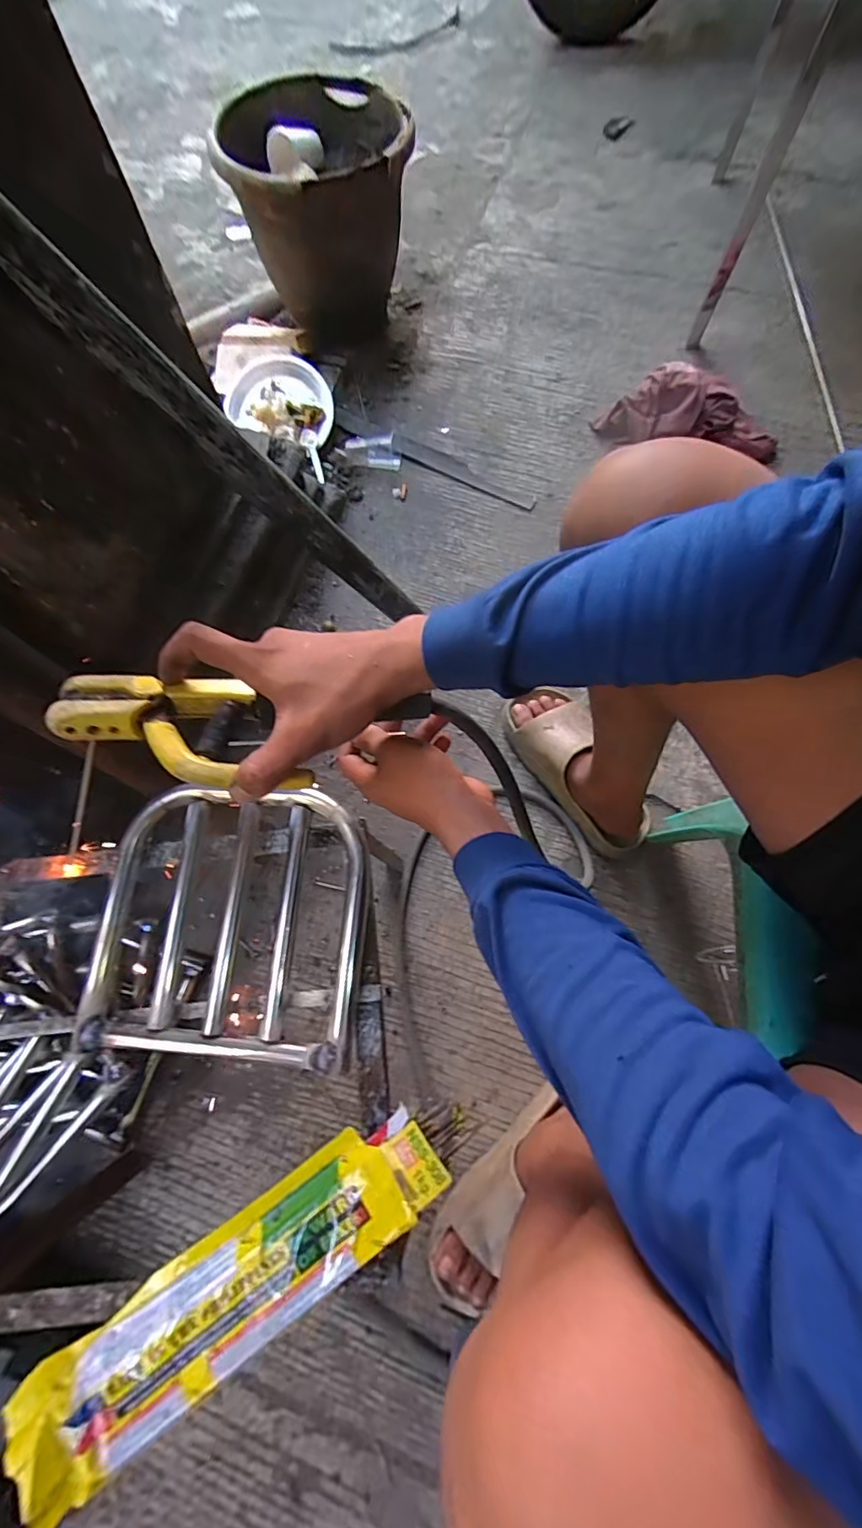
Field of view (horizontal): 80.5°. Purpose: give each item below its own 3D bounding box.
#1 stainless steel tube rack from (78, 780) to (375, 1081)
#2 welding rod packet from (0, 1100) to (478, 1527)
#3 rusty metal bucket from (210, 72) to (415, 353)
[{"bbox_3d":[-0.186,0.139,0.472,0.246,0.038,0.236,3,72,3],"label":"stainless steel tube rack"},{"bbox_3d":[-0.135,0.381,0.380,0.367,0.027,0.077,-35,74,-9],"label":"welding rod packet"},{"bbox_3d":[-0.190,-1.106,1.042,0.305,0.310,0.361,8,72,4],"label":"rusty metal bucket"}]

